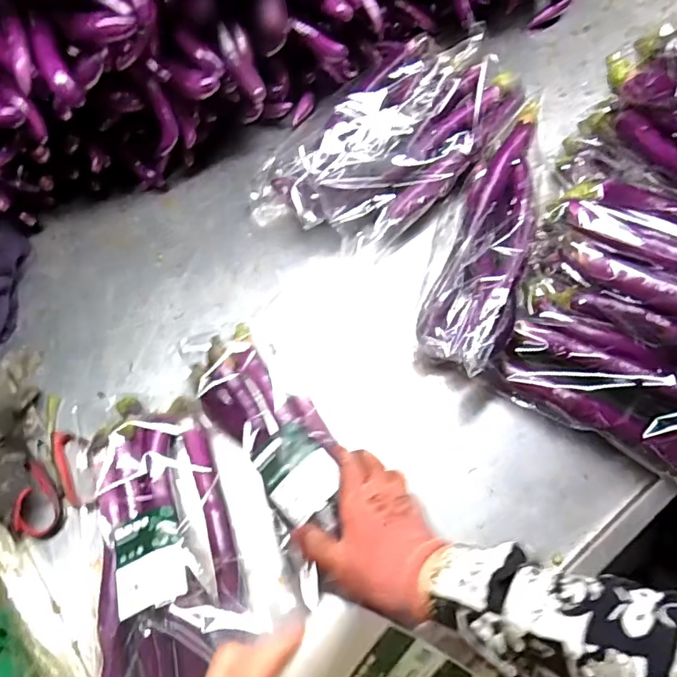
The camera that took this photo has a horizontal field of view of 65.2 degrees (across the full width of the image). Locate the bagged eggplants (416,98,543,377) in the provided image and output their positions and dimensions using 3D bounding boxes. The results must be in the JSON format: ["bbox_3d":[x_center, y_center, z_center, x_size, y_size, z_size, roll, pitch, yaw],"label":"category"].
[{"bbox_3d":[0.160,-0.116,0.588,0.095,0.079,0.345,15,67,8],"label":"bagged eggplants"}]

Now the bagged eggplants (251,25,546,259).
[{"bbox_3d":[0.076,-0.256,0.665,0.206,0.092,0.360,39,72,17],"label":"bagged eggplants"}]

